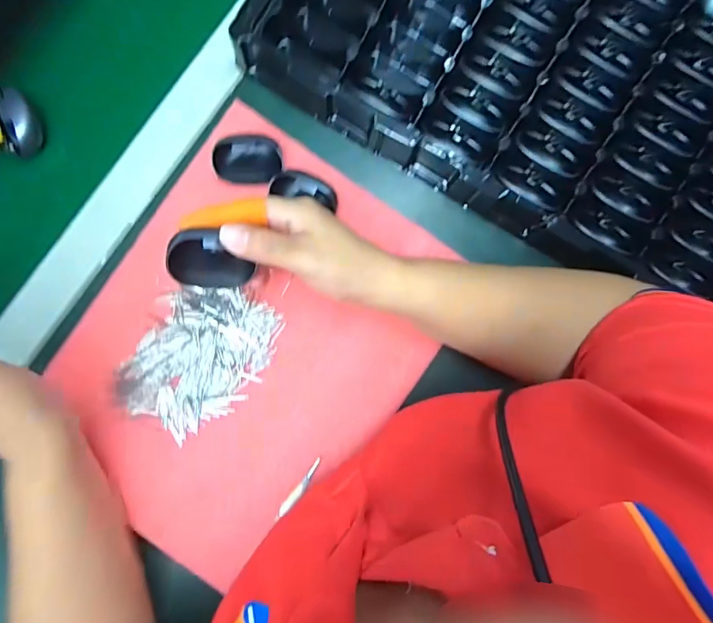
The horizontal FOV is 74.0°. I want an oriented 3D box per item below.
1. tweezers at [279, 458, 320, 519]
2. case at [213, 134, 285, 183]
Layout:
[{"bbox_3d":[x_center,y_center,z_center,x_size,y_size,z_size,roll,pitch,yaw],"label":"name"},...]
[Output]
[{"bbox_3d":[-0.045,0.144,0.389,0.009,0.005,0.053,34,69,9],"label":"tweezers"},{"bbox_3d":[-0.090,-0.124,0.387,0.054,0.030,0.030,-4,88,1],"label":"case"}]

